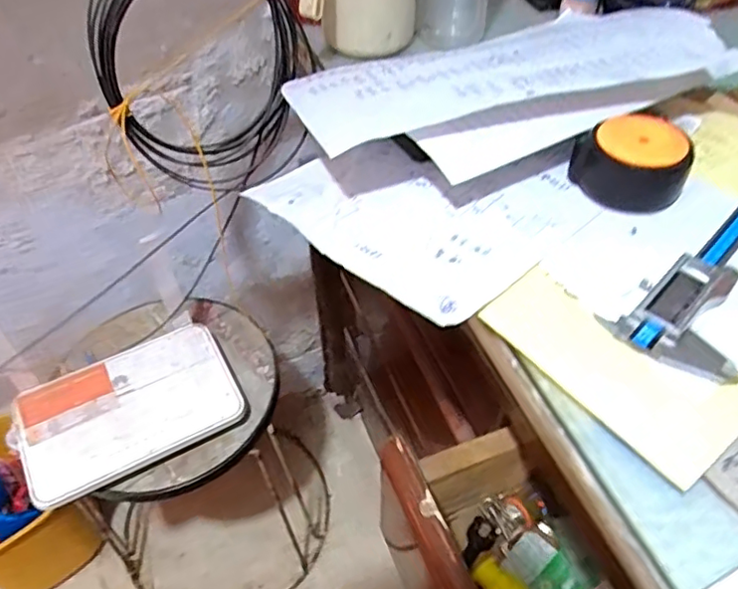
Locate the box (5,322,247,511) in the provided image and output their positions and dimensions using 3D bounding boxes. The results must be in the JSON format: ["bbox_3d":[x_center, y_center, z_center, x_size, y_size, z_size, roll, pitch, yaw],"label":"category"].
[{"bbox_3d":[-0.276,0.130,0.681,0.233,0.036,0.141,-25,53,-20],"label":"box"}]

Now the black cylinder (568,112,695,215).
[{"bbox_3d":[0.175,-0.087,0.390,0.058,0.038,0.056,0,48,1],"label":"black cylinder"}]

